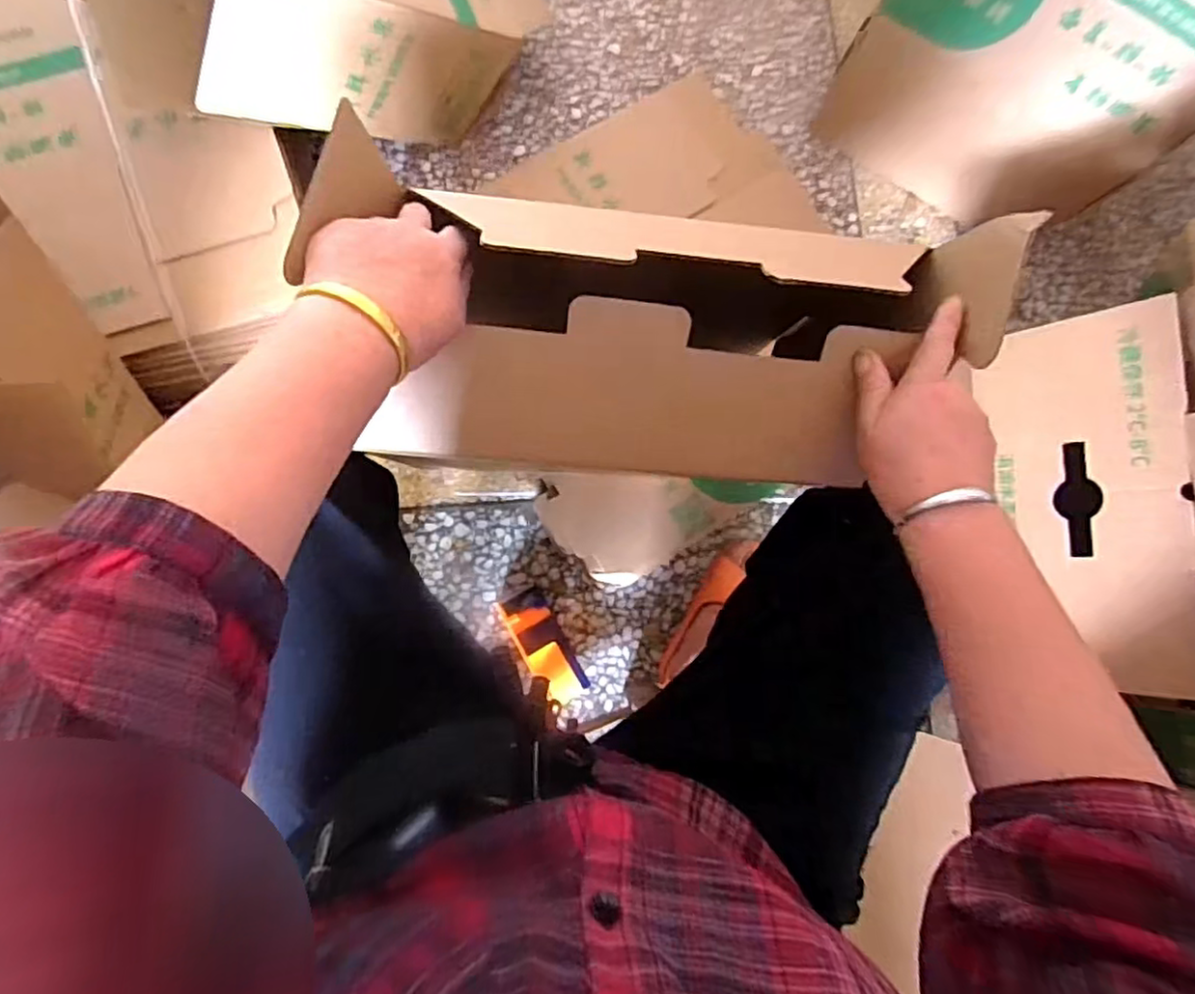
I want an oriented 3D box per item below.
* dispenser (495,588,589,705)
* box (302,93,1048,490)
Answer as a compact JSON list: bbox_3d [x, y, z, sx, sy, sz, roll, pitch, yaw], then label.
[{"bbox_3d":[-0.070,0.194,0.877,0.061,0.055,0.156,-29,86,-8],"label":"dispenser"},{"bbox_3d":[0.044,-0.112,0.420,0.402,0.118,0.183,1,83,-4],"label":"box"}]

